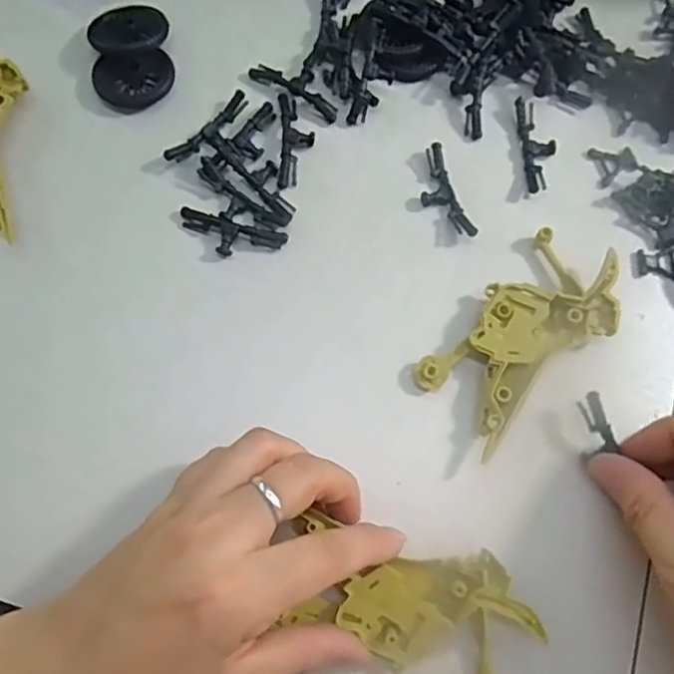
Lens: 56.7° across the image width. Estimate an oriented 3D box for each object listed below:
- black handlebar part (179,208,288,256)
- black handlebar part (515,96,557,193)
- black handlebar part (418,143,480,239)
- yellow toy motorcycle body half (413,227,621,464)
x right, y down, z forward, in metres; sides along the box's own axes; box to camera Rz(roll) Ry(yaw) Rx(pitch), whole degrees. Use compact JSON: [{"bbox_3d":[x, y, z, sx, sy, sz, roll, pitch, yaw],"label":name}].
[{"bbox_3d":[-0.048,-0.045,0.279,0.048,0.006,0.017,16,74,3],"label":"black handlebar part"},{"bbox_3d":[0.096,-0.091,0.299,0.016,0.007,0.048,-3,74,-3],"label":"black handlebar part"},{"bbox_3d":[0.048,-0.066,0.289,0.017,0.008,0.048,-17,75,-7],"label":"black handlebar part"},{"bbox_3d":[0.081,-0.001,0.268,0.048,0.014,0.096,42,77,9],"label":"yellow toy motorcycle body half"}]

